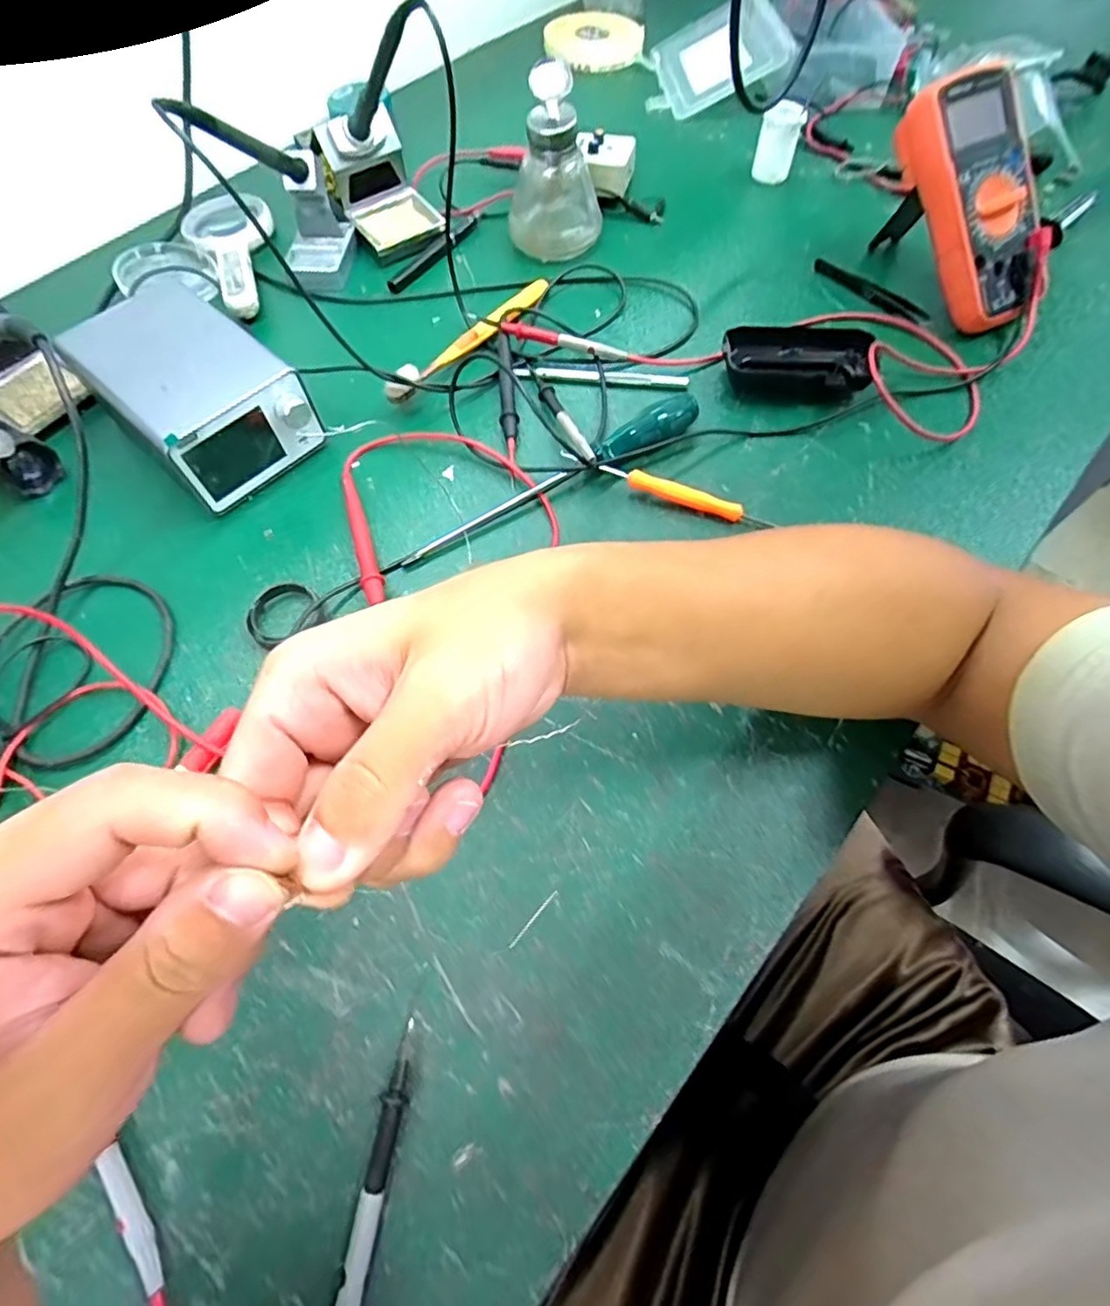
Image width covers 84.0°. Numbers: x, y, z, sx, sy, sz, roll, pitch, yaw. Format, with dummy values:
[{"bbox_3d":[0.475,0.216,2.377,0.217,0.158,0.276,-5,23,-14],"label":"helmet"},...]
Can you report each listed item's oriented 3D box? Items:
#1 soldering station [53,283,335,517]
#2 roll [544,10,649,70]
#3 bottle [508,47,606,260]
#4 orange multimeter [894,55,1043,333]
[{"bbox_3d":[-0.253,-0.180,0.434,0.155,0.065,0.099,40,70,18],"label":"soldering station"},{"bbox_3d":[0.046,-0.724,0.727,0.116,0.017,0.116,0,64,0],"label":"roll"},{"bbox_3d":[0.001,-0.409,0.521,0.067,0.105,0.065,38,70,17],"label":"bottle"},{"bbox_3d":[0.322,-0.341,0.474,0.075,0.048,0.173,-22,101,-10],"label":"orange multimeter"}]

